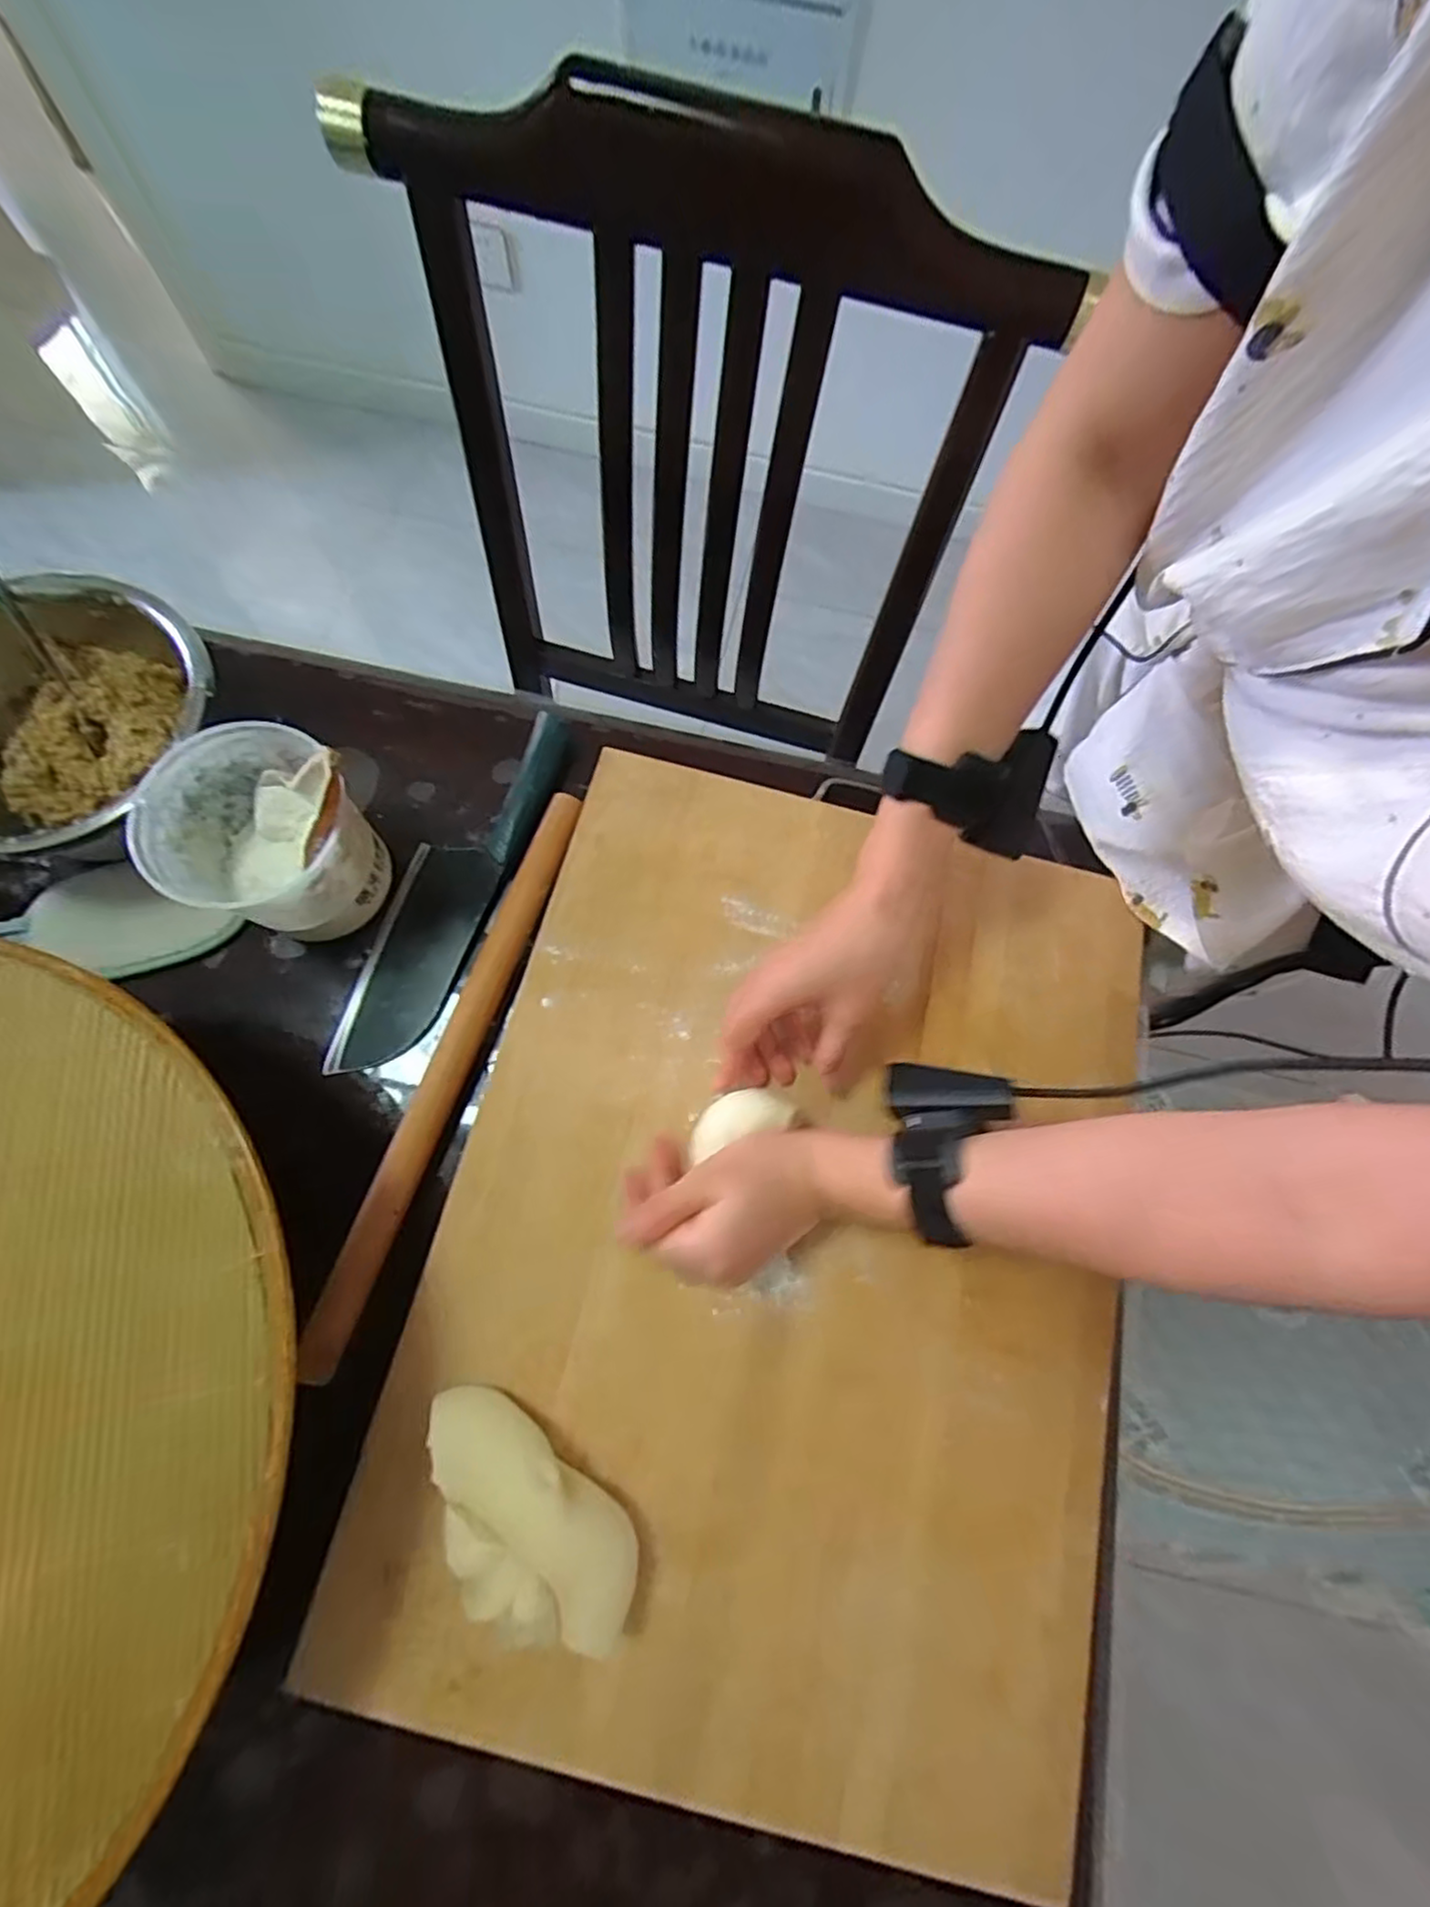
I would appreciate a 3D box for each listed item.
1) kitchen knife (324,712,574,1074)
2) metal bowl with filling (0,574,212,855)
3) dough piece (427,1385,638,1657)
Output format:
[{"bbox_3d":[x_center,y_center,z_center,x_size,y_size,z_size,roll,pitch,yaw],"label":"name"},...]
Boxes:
[{"bbox_3d":[-0.185,-0.051,0.497,0.071,0.016,0.285,21,74,3],"label":"kitchen knife"},{"bbox_3d":[-0.426,-0.145,0.457,0.183,0.094,0.186,1,74,-3],"label":"metal bowl with filling"},{"bbox_3d":[-0.097,0.286,0.354,0.133,0.053,0.061,32,75,6],"label":"dough piece"}]

